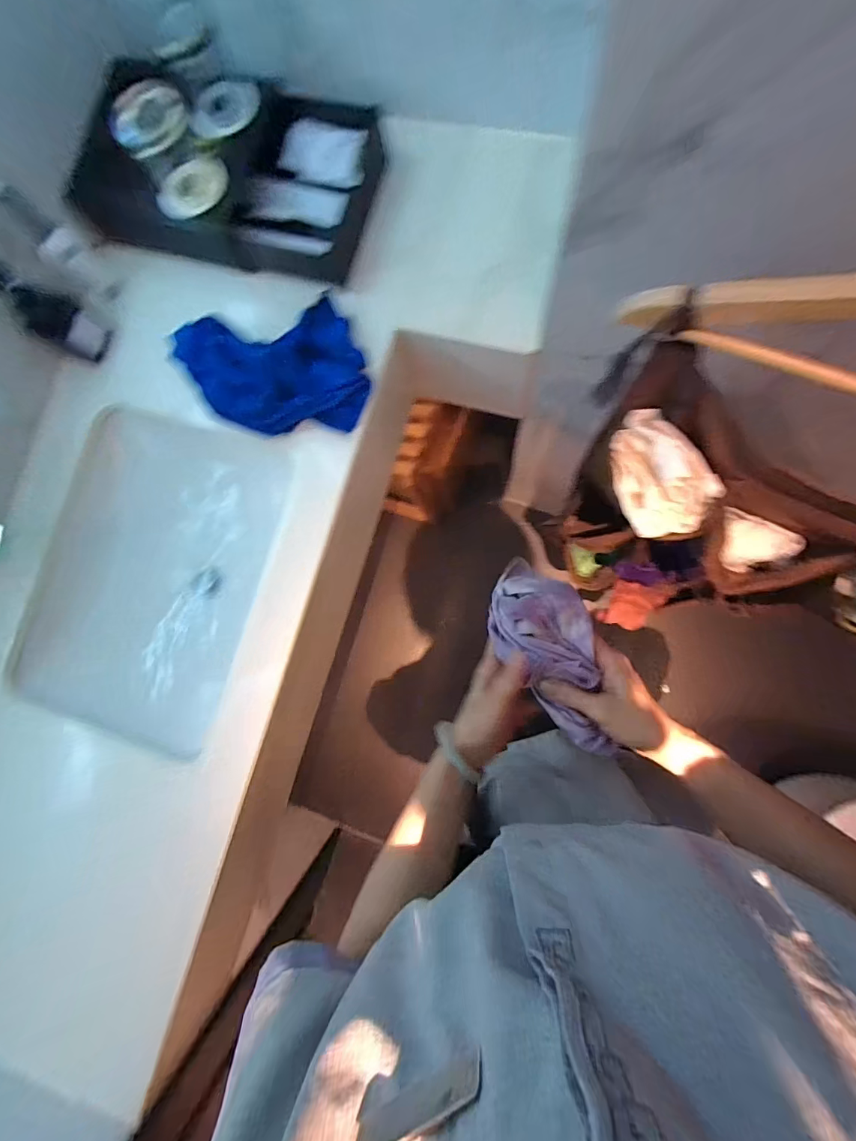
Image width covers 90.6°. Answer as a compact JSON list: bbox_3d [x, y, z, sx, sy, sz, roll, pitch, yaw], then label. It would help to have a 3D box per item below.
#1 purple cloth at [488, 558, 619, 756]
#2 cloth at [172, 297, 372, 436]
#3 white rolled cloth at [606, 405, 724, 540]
[{"bbox_3d":[0.124,0.081,0.424,0.092,0.041,0.203,-23,72,5],"label":"purple cloth"},{"bbox_3d":[-0.218,-0.274,0.595,0.259,0.053,0.172,-10,85,6],"label":"cloth"},{"bbox_3d":[0.215,-0.089,0.392,0.078,0.039,0.110,-17,84,5],"label":"white rolled cloth"}]

